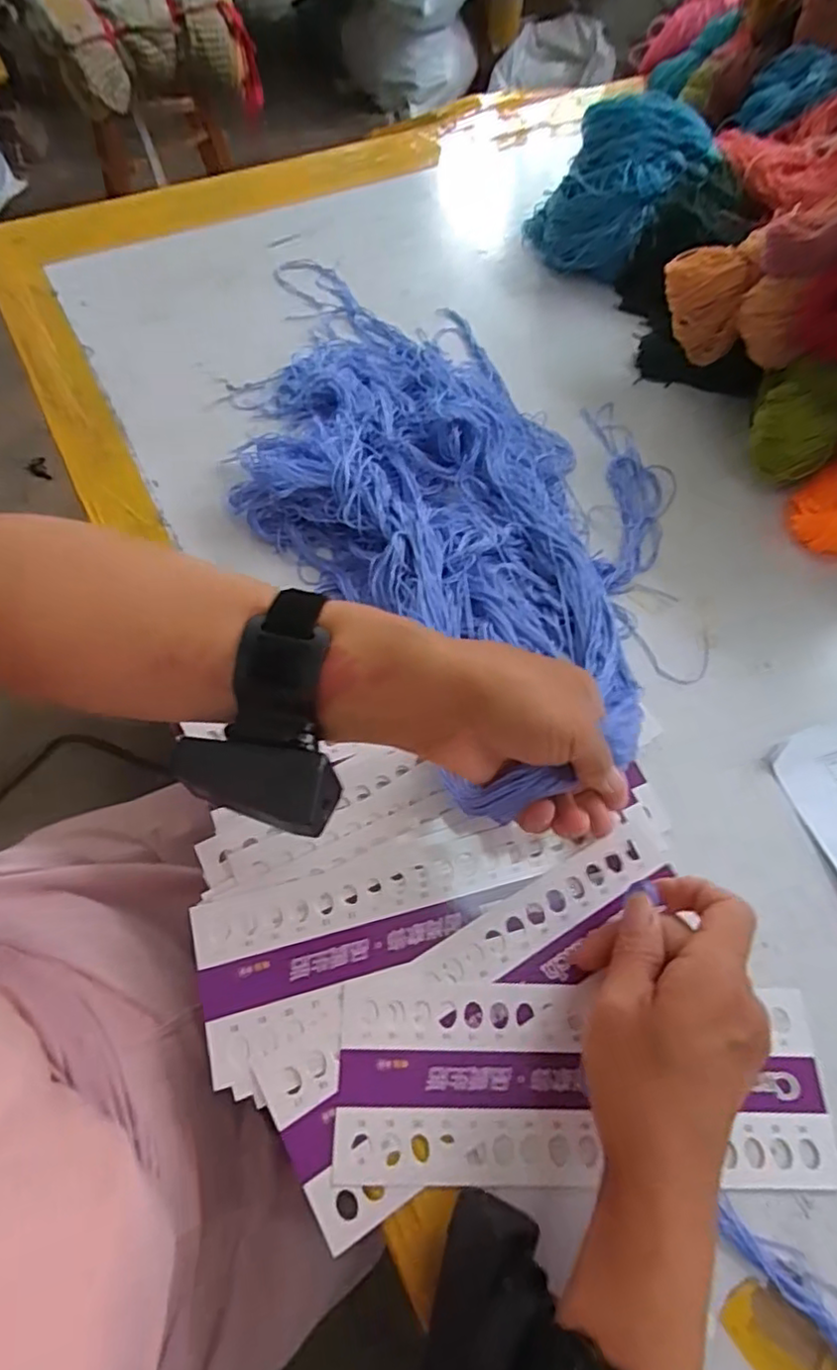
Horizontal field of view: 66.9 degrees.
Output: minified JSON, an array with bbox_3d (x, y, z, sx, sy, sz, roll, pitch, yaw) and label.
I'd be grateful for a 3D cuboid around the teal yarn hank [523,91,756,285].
[{"bbox_3d":[0.197,-0.438,0.576,0.188,0.109,0.106,31,66,12],"label":"teal yarn hank"}]

